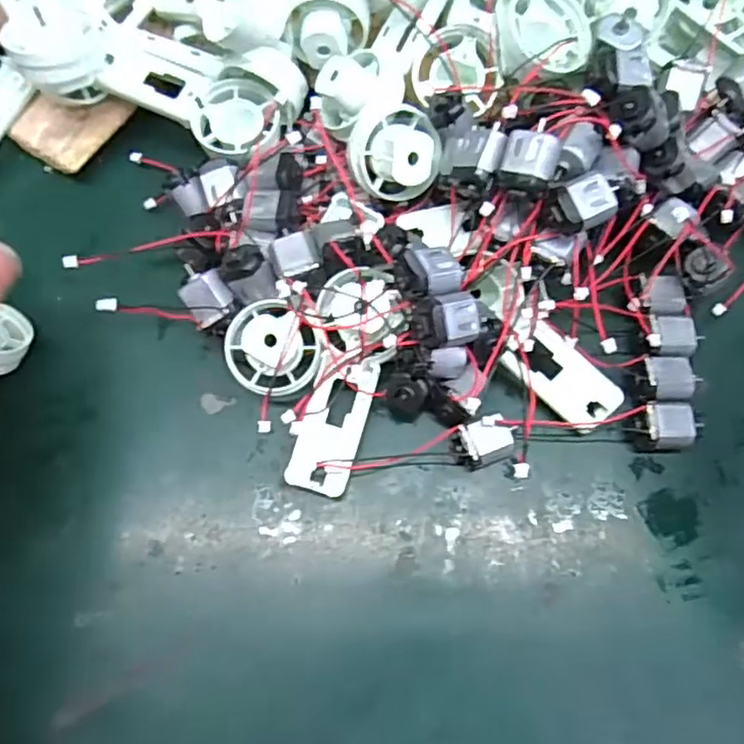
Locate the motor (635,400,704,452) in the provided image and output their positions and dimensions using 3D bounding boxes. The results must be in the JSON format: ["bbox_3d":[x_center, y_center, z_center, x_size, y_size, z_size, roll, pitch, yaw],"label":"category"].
[{"bbox_3d":[0.122,0.023,0.269,0.026,0.016,0.020,-4,72,1],"label":"motor"}]

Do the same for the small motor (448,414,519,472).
[{"bbox_3d":[0.046,0.031,0.270,0.026,0.017,0.018,-16,72,-3],"label":"small motor"}]

